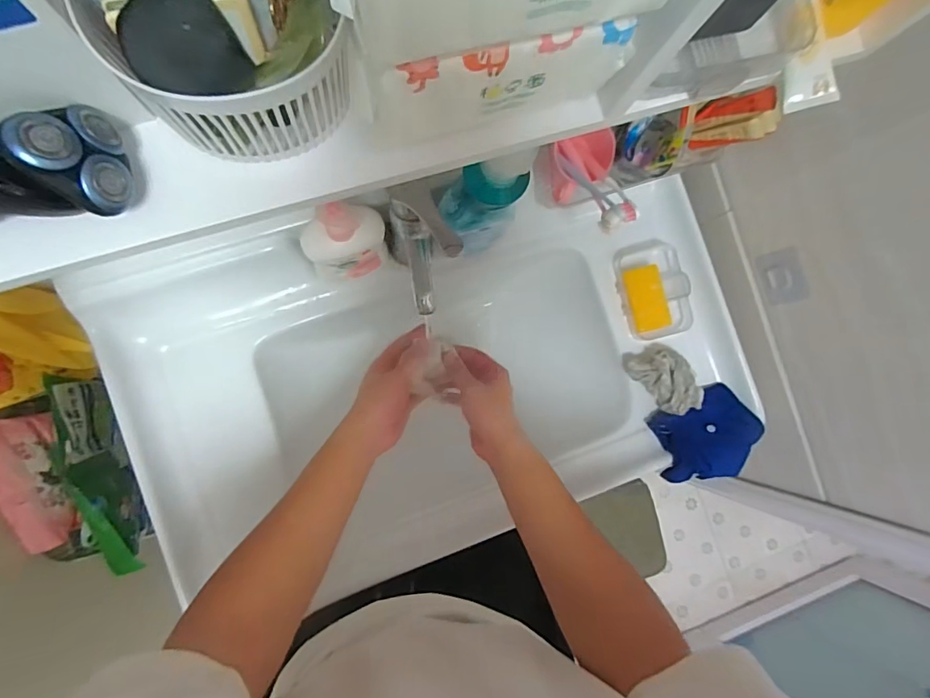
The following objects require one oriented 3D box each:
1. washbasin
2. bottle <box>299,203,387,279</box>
[{"bbox_3d":[-0.026,0.033,0.718,0.816,0.177,0.446,-15,89,-9],"label":"washbasin"},{"bbox_3d":[-0.140,-0.126,0.574,0.098,0.150,0.054,-18,90,-9],"label":"bottle"}]

